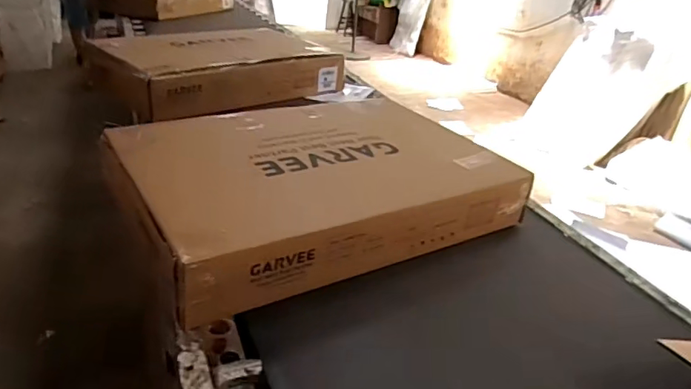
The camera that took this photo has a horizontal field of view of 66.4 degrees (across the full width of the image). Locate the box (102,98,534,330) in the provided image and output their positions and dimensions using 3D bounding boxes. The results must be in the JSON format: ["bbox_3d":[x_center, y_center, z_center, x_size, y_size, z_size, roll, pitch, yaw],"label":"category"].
[{"bbox_3d":[-0.068,-0.058,1.336,0.903,0.176,0.594,-13,32,-31],"label":"box"}]

